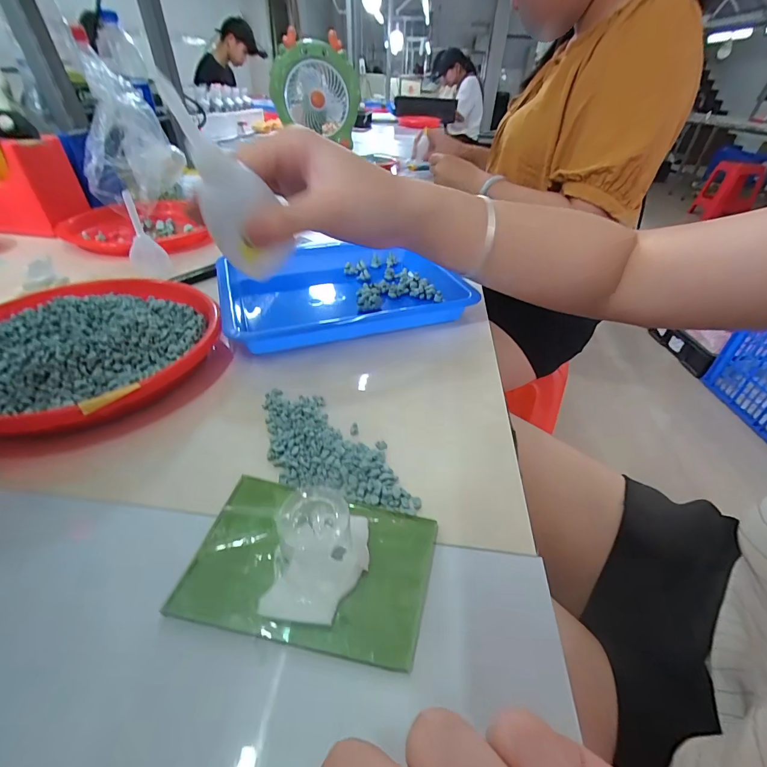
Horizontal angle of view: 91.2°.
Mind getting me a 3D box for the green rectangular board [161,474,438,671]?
[{"bbox_3d":[-0.032,0.080,0.170,0.103,0.005,0.066,10,39,8],"label":"green rectangular board"}]

